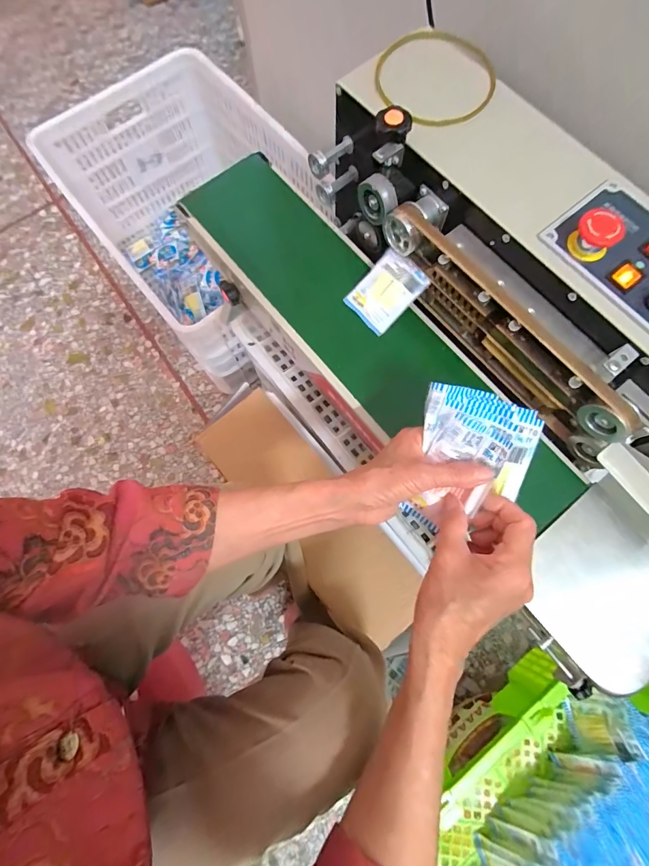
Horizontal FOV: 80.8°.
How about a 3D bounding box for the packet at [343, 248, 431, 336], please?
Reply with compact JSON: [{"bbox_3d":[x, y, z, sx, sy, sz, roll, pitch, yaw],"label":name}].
[{"bbox_3d":[0.076,-0.174,0.471,0.085,0.009,0.065,-44,85,22],"label":"packet"}]

